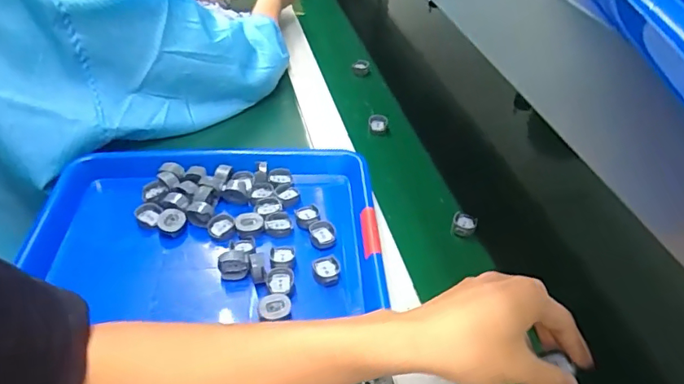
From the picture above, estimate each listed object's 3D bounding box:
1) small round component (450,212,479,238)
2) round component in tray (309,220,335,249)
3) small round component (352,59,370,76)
[{"bbox_3d":[0.134,0.037,0.548,0.025,0.018,0.023,2,43,-2],"label":"small round component"},{"bbox_3d":[-0.020,0.043,0.506,0.025,0.009,0.028,-2,43,-7],"label":"round component in tray"},{"bbox_3d":[0.030,-0.200,0.804,0.028,0.013,0.034,3,43,-1],"label":"small round component"}]

